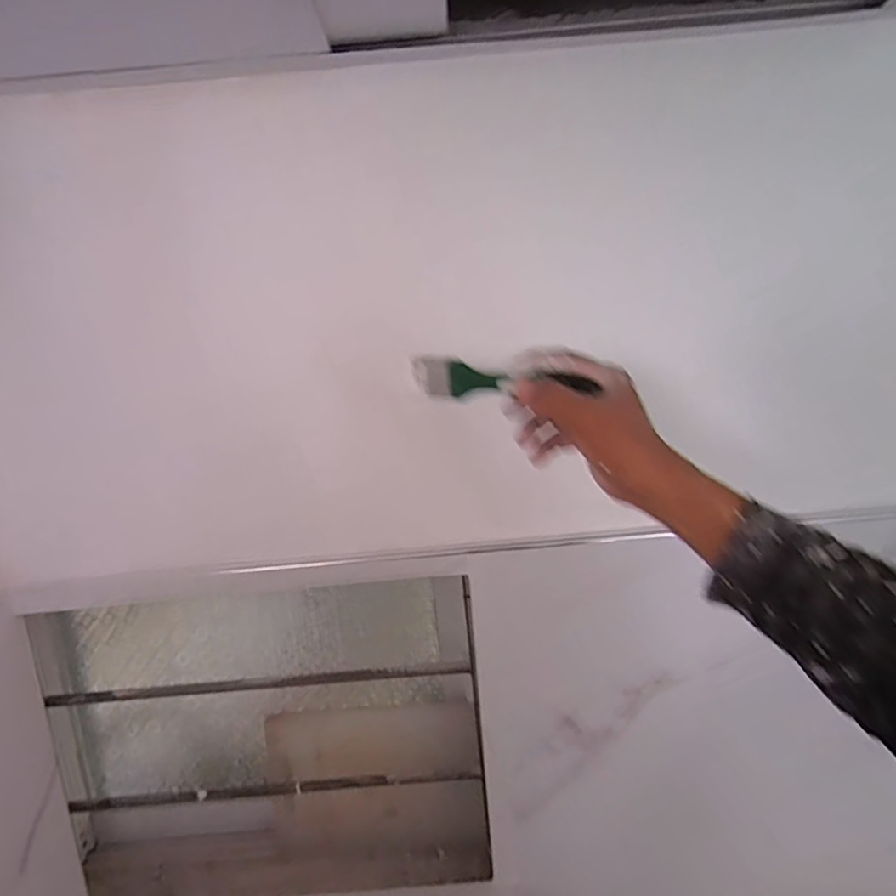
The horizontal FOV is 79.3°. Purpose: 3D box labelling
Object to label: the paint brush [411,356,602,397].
[{"bbox_3d":[0.039,-0.055,0.439,0.160,0.033,0.020,8,15,33],"label":"paint brush"}]

